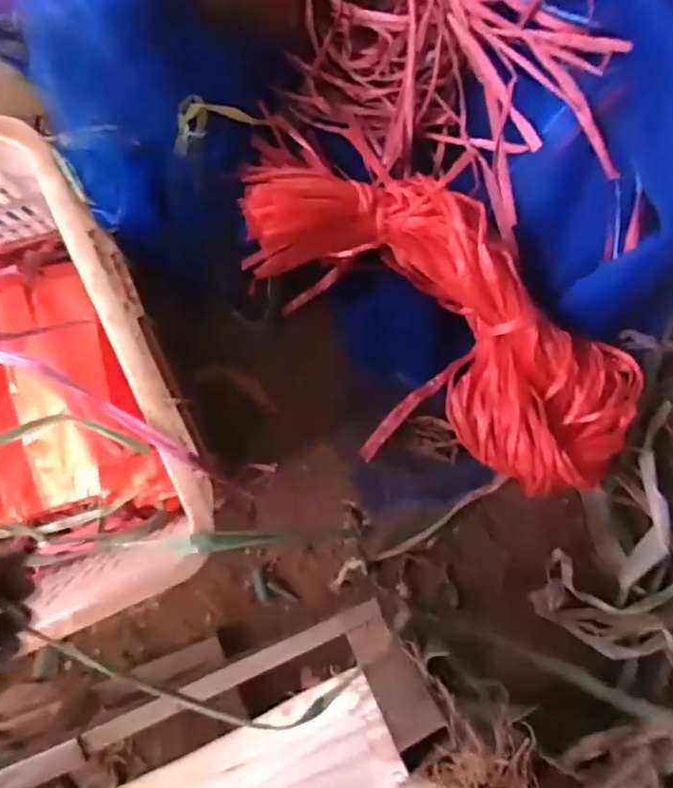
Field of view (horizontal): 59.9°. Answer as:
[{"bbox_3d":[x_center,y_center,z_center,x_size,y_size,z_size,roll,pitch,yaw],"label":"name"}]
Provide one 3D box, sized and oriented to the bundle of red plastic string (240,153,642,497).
[{"bbox_3d":[0.118,-0.069,0.715,0.572,0.119,0.285,41,85,-5],"label":"bundle of red plastic string"}]

